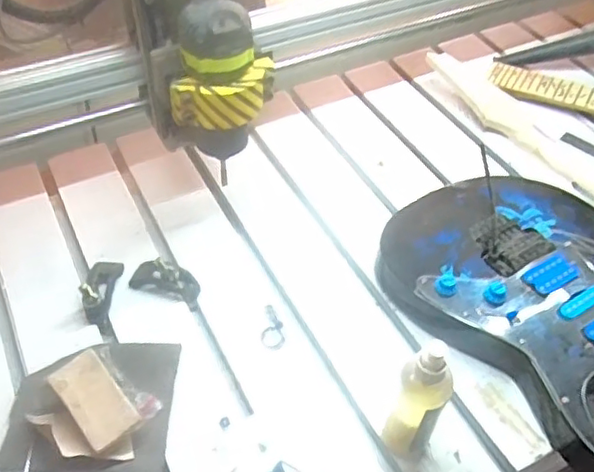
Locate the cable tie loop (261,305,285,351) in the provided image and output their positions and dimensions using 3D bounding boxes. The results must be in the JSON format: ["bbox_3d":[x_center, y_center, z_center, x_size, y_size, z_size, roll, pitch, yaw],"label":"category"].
[{"bbox_3d":[-0.030,0.108,0.725,0.027,0.006,0.061,-5,49,-6],"label":"cable tie loop"}]

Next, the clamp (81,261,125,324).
[{"bbox_3d":[-0.239,0.058,0.735,0.031,0.051,0.084,4,48,2],"label":"clamp"}]

